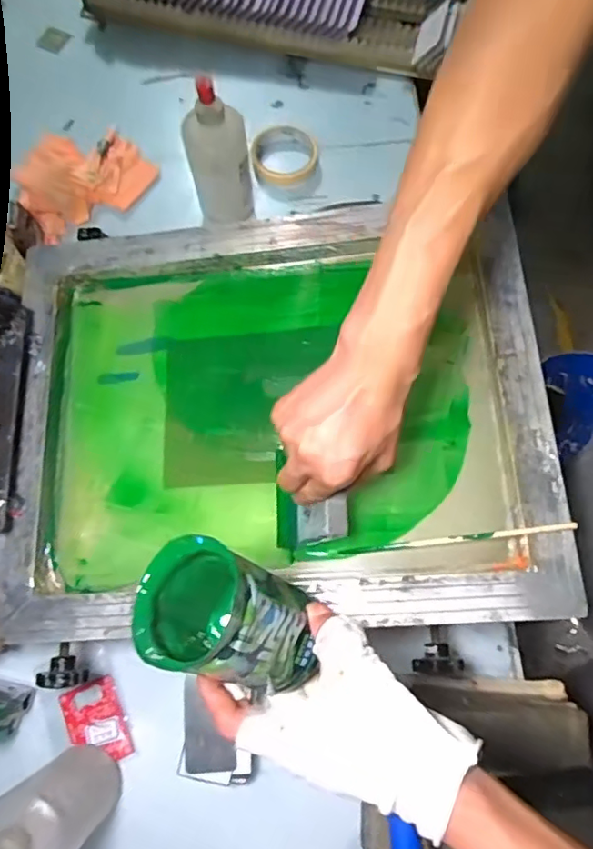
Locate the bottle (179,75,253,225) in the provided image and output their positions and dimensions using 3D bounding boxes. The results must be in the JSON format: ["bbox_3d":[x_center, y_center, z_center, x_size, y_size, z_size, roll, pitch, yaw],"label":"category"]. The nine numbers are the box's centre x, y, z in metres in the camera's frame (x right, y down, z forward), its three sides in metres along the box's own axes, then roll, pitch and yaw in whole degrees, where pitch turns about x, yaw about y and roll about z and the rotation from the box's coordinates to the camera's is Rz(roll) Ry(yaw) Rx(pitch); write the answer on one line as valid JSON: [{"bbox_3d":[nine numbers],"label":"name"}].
[{"bbox_3d":[-0.089,-0.306,0.669,0.073,0.189,0.062,-14,72,-3],"label":"bottle"}]

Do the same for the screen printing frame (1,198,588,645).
[{"bbox_3d":[-0.024,-0.018,0.525,0.486,0.059,0.394,-6,73,9],"label":"screen printing frame"}]

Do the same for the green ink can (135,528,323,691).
[{"bbox_3d":[-0.038,0.122,0.353,0.076,0.120,0.071,16,70,36],"label":"green ink can"}]

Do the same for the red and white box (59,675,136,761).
[{"bbox_3d":[-0.205,0.305,0.576,0.051,0.011,0.080,-24,73,-6],"label":"red and white box"}]

